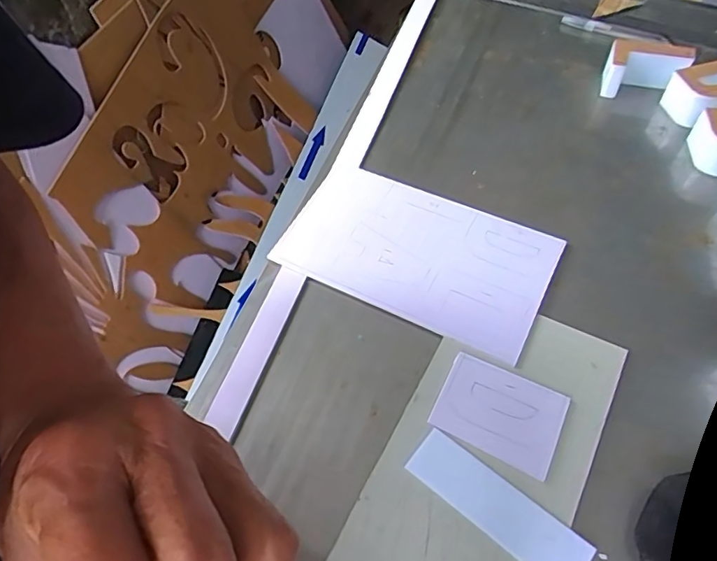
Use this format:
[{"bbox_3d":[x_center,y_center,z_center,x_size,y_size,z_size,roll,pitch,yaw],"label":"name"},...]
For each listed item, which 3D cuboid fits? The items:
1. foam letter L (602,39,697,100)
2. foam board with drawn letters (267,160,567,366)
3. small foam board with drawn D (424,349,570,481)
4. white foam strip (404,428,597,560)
[{"bbox_3d":[0.332,-0.245,0.621,0.087,0.043,0.065,24,62,18],"label":"foam letter L"},{"bbox_3d":[0.054,-0.028,0.506,0.241,0.009,0.138,23,62,18],"label":"foam board with drawn letters"},{"bbox_3d":[0.109,0.102,0.418,0.092,0.004,0.066,23,62,17],"label":"small foam board with drawn D"},{"bbox_3d":[0.098,0.160,0.381,0.132,0.004,0.039,34,65,23],"label":"white foam strip"}]

